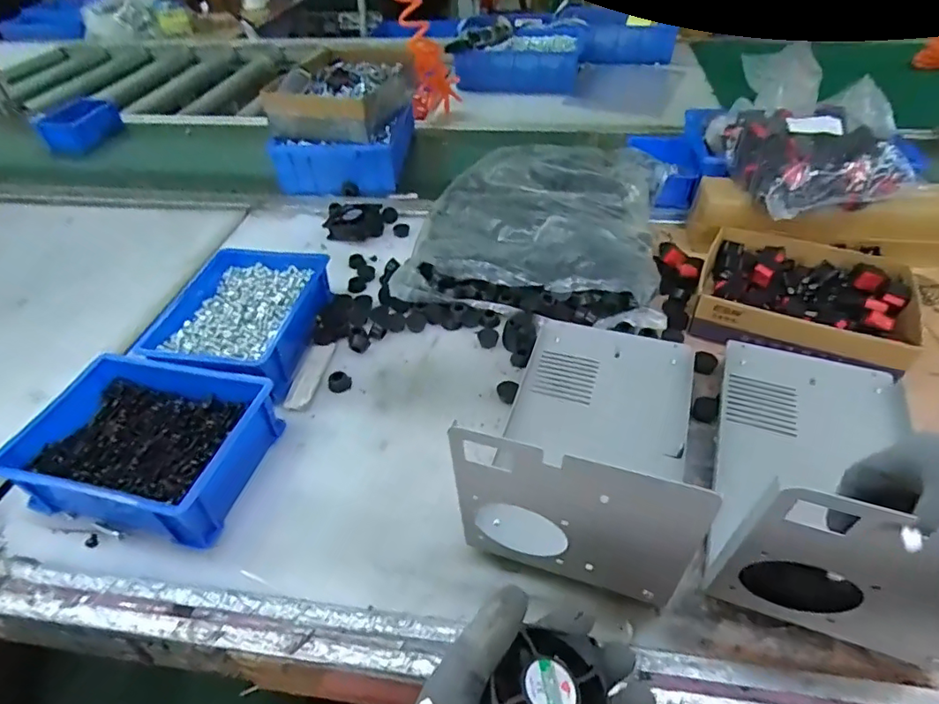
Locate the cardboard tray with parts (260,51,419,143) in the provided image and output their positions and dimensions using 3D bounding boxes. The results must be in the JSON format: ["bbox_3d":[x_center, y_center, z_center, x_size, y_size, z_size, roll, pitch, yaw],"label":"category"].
[{"bbox_3d":[-0.211,-0.447,0.937,0.179,0.069,0.251,10,45,13],"label":"cardboard tray with parts"}]

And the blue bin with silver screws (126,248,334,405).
[{"bbox_3d":[-0.260,-0.038,0.631,0.154,0.062,0.200,5,43,10],"label":"blue bin with silver screws"}]

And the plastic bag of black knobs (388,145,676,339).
[{"bbox_3d":[0.099,-0.180,0.744,0.313,0.093,0.361,7,44,12],"label":"plastic bag of black knobs"}]

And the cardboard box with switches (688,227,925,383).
[{"bbox_3d":[0.375,-0.058,0.621,0.213,0.056,0.175,15,46,20],"label":"cardboard box with switches"}]

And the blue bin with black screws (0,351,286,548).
[{"bbox_3d":[-0.291,0.084,0.500,0.194,0.068,0.148,7,44,12],"label":"blue bin with black screws"}]

